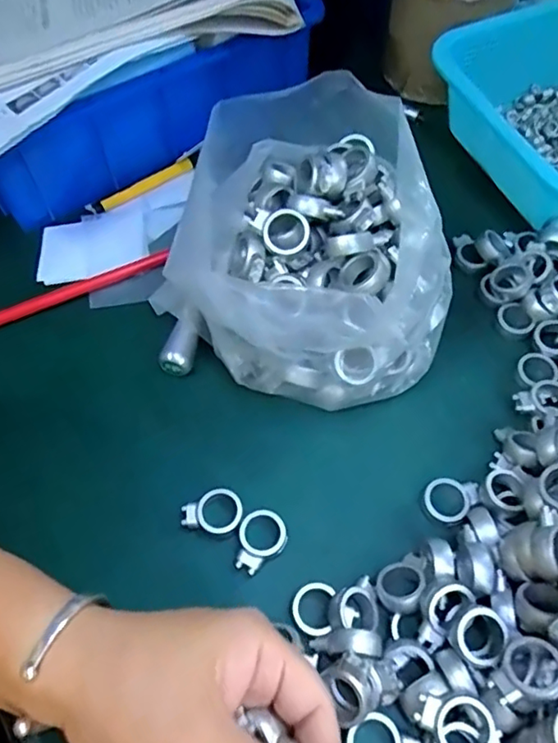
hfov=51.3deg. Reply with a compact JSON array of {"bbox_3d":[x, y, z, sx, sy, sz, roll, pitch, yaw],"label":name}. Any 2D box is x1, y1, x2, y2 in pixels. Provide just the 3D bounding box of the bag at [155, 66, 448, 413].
[{"bbox_3d":[0.021,-0.068,0.351,0.166,0.103,0.161,-25,62,-13],"label":"bag"}]

